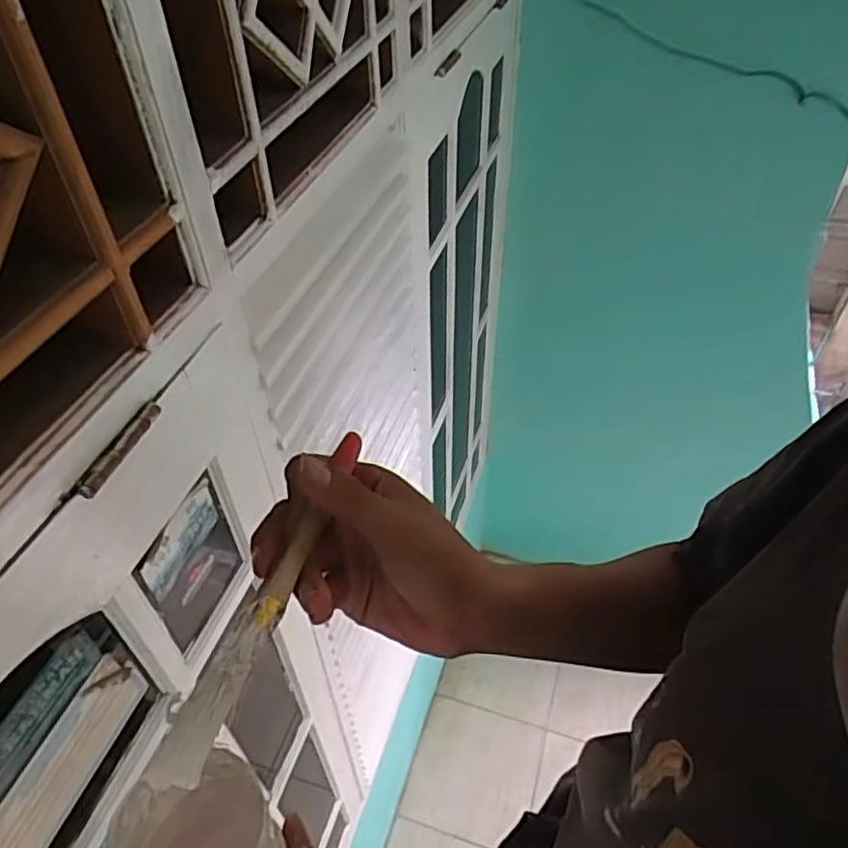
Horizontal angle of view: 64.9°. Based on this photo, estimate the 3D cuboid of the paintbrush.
[{"bbox_3d":[-0.061,0.065,0.278,0.018,0.010,0.165,12,45,13],"label":"paintbrush"}]

